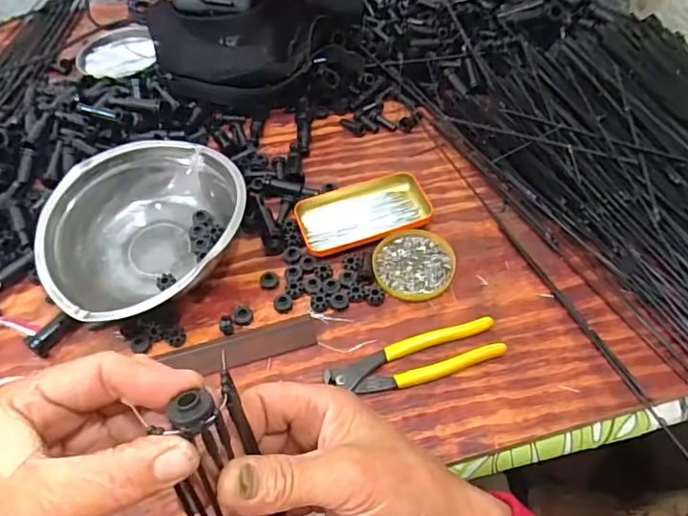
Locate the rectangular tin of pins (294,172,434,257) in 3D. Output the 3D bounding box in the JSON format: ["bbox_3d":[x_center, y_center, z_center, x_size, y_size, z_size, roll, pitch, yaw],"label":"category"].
[{"bbox_3d":[0.019,-0.052,0.588,0.139,0.016,0.079,-17,53,-9],"label":"rectangular tin of pins"}]

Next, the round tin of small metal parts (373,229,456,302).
[{"bbox_3d":[0.073,0.006,0.554,0.081,0.014,0.085,-2,53,3],"label":"round tin of small metal parts"}]

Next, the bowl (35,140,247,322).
[{"bbox_3d":[-0.194,-0.024,0.548,0.190,0.090,0.192,-2,53,3],"label":"bowl"}]

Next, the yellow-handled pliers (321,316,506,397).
[{"bbox_3d":[0.065,0.092,0.482,0.160,0.012,0.041,-15,53,-7],"label":"yellow-handled pliers"}]

